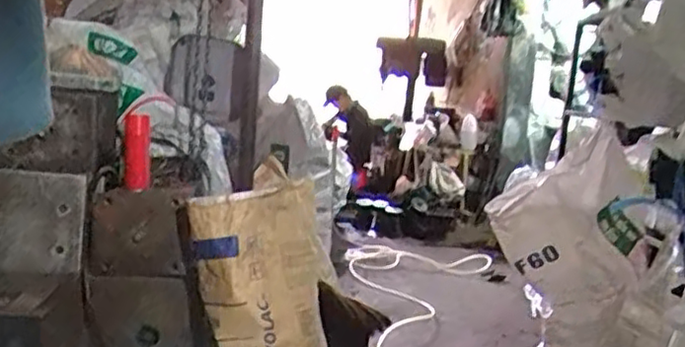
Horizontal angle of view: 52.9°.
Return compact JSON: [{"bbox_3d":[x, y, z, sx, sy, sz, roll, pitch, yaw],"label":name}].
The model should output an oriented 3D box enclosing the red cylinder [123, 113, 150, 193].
[{"bbox_3d":[-0.562,-0.058,1.881,0.062,0.215,0.065,2,-14,-19],"label":"red cylinder"}]

